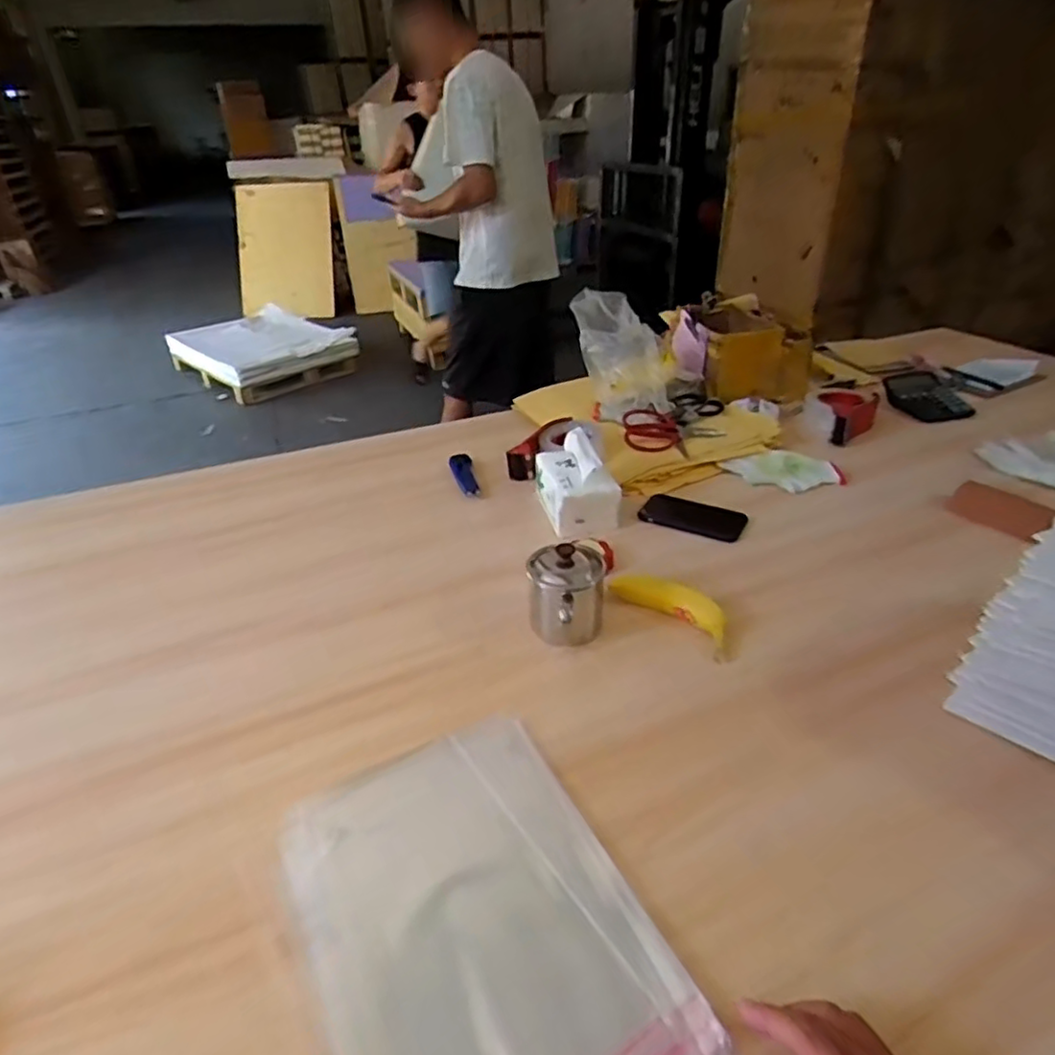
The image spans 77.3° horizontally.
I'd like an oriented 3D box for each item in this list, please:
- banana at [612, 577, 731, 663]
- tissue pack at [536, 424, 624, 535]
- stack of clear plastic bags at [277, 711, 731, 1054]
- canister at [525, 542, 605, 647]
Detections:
[{"bbox_3d":[0.181,0.094,0.799,0.053,0.032,0.167,-26,39,-32],"label":"banana"},{"bbox_3d":[0.065,-0.073,0.997,0.091,0.100,0.153,-14,34,-17],"label":"tissue pack"},{"bbox_3d":[-0.038,0.302,0.502,0.234,0.015,0.362,-18,35,-22],"label":"stack of clear plastic bags"},{"bbox_3d":[0.043,0.075,0.754,0.086,0.091,0.109,0,32,5],"label":"canister"}]

